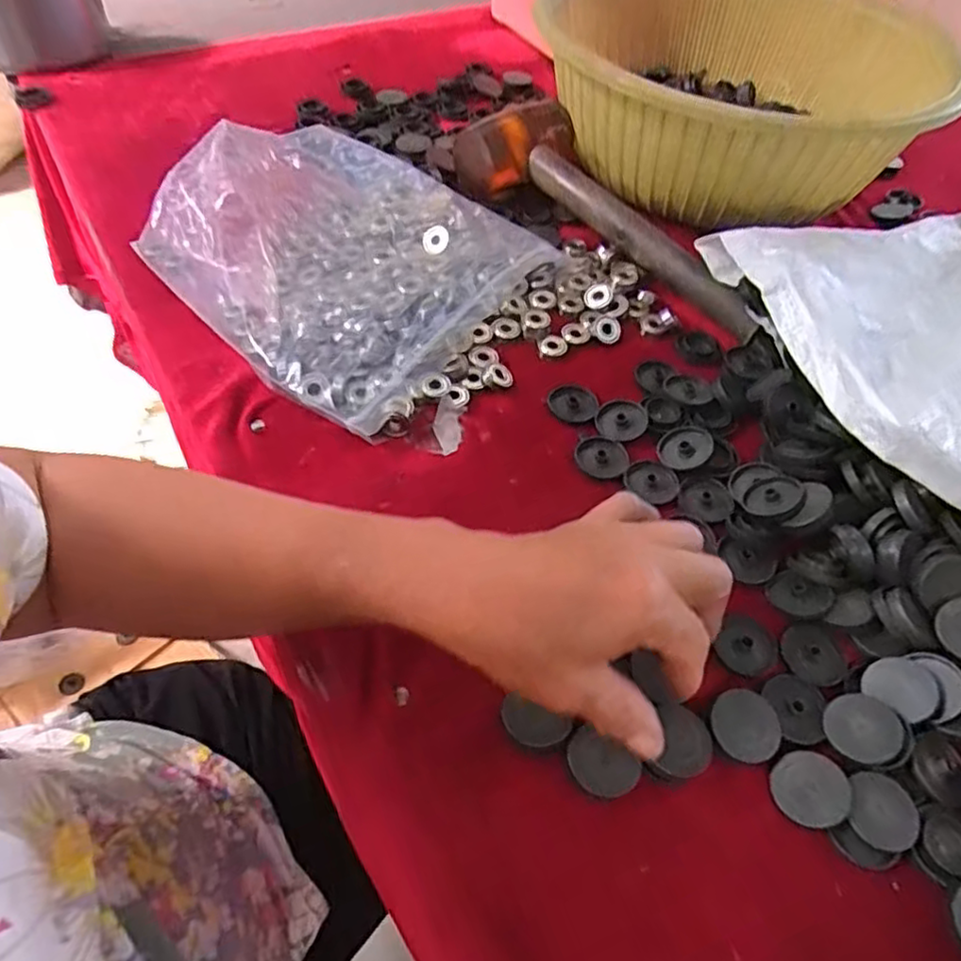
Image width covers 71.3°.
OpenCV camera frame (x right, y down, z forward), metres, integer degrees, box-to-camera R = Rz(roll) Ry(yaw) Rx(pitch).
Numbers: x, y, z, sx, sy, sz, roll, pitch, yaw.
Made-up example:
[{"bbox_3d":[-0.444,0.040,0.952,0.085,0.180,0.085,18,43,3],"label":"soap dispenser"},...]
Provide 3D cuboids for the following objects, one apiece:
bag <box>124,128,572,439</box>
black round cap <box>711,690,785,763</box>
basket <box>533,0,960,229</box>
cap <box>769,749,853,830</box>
[{"bbox_3d":[-0.100,-0.180,0.510,0.284,0.062,0.238,39,58,23],"label":"bag"},{"bbox_3d":[0.126,0.117,0.319,0.032,0.010,0.031,0,57,0],"label":"black round cap"},{"bbox_3d":[0.217,-0.359,0.597,0.313,0.110,0.305,8,52,1],"label":"basket"},{"bbox_3d":[0.151,0.141,0.306,0.033,0.006,0.031,3,52,-4],"label":"cap"}]

